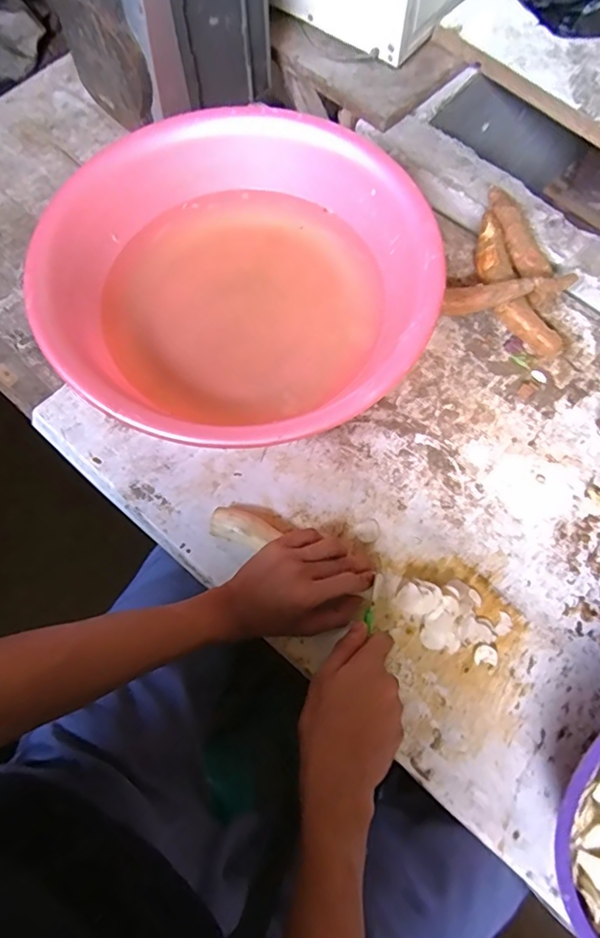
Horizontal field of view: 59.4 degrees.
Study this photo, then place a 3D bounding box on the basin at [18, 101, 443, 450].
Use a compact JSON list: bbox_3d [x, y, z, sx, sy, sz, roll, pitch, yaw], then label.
[{"bbox_3d":[-0.064,-0.220,0.581,0.411,0.115,0.390,0,69,0],"label":"basin"}]

